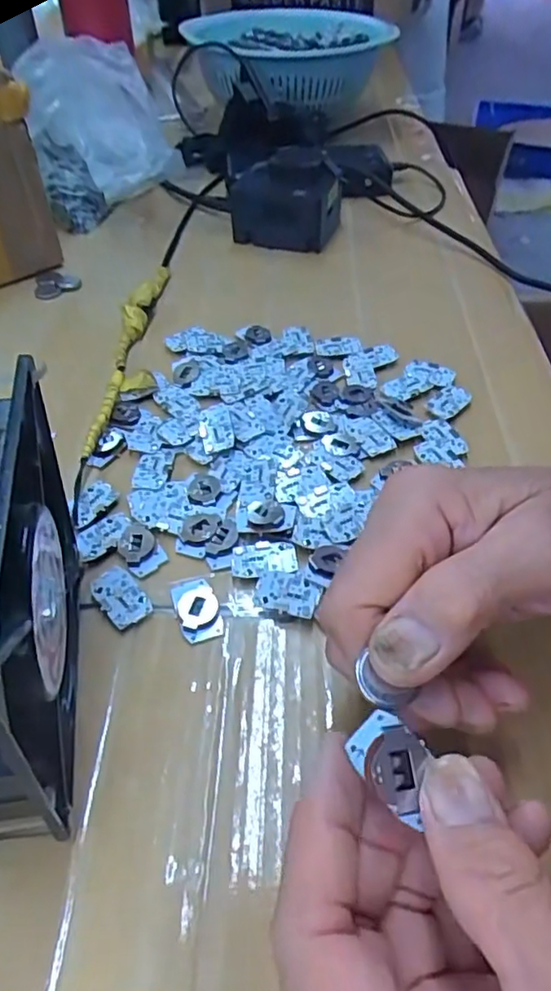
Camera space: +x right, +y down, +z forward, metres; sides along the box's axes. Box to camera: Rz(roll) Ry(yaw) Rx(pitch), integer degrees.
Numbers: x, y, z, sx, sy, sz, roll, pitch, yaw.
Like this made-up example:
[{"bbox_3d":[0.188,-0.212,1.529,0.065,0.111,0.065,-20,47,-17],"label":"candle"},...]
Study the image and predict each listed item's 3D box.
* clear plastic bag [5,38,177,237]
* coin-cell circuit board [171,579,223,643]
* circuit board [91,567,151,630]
[{"bbox_3d":[-0.146,-0.291,0.491,0.102,0.120,0.077,-13,49,-11],"label":"clear plastic bag"},{"bbox_3d":[-0.034,0.048,0.264,0.018,0.006,0.031,-15,50,-12],"label":"coin-cell circuit board"},{"bbox_3d":[-0.069,0.045,0.267,0.017,0.004,0.030,-34,56,-26],"label":"circuit board"}]

